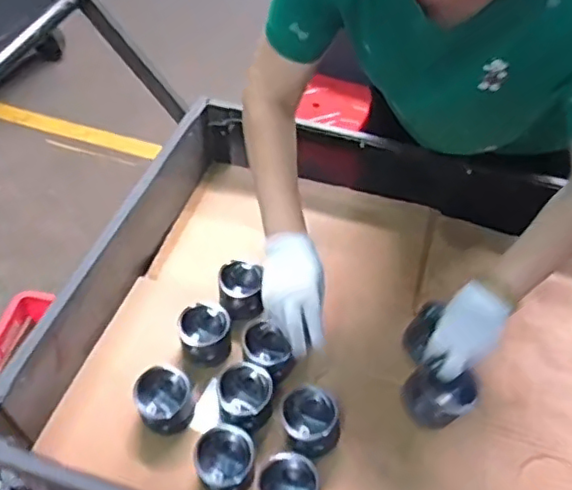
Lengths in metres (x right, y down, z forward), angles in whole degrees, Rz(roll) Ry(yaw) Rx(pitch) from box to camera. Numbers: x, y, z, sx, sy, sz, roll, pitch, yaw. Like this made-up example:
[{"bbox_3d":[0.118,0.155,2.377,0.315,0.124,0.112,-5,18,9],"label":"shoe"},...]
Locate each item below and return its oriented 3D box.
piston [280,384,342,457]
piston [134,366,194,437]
[{"bbox_3d":[0.037,0.265,0.910,0.085,0.055,0.090,1,50,-1],"label":"piston"},{"bbox_3d":[-0.189,0.245,0.943,0.093,0.068,0.087,1,50,-1],"label":"piston"}]

